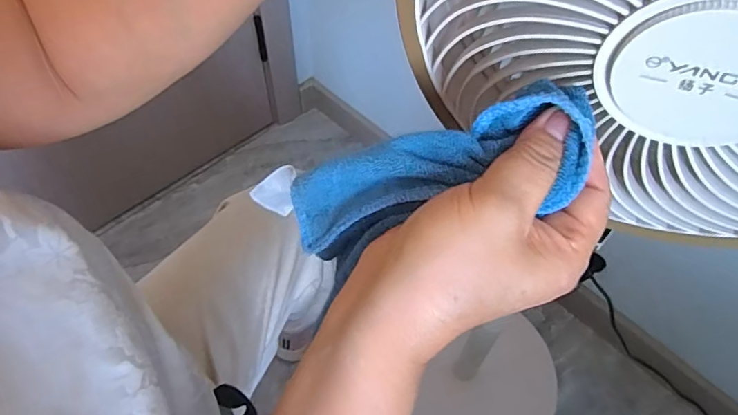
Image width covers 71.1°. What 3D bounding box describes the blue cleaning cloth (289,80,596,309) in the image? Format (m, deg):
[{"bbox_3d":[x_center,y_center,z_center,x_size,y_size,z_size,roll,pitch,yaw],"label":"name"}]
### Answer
[{"bbox_3d":[0.025,-0.009,0.227,0.142,0.035,0.043,-22,52,28],"label":"blue cleaning cloth"}]

